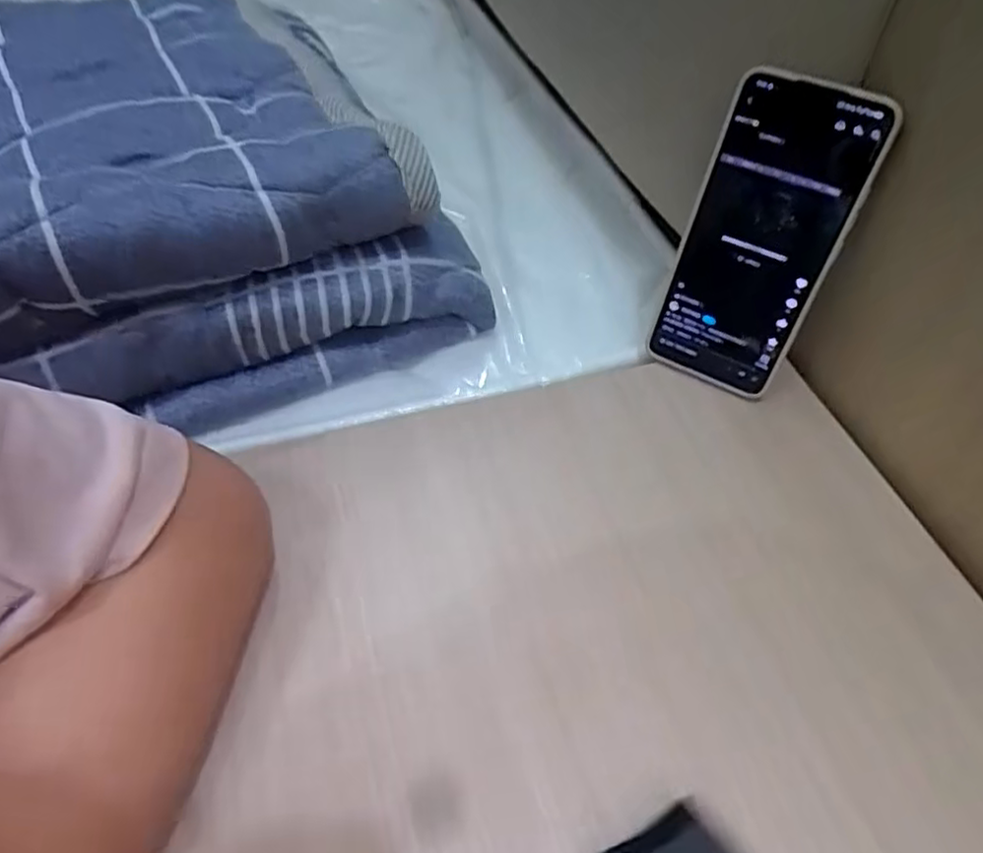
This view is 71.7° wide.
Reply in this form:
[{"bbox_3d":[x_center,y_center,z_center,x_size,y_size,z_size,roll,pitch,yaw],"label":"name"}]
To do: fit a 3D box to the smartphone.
[{"bbox_3d":[0.143,-0.095,0.365,0.075,0.162,0.010,25,38,16],"label":"smartphone"}]

